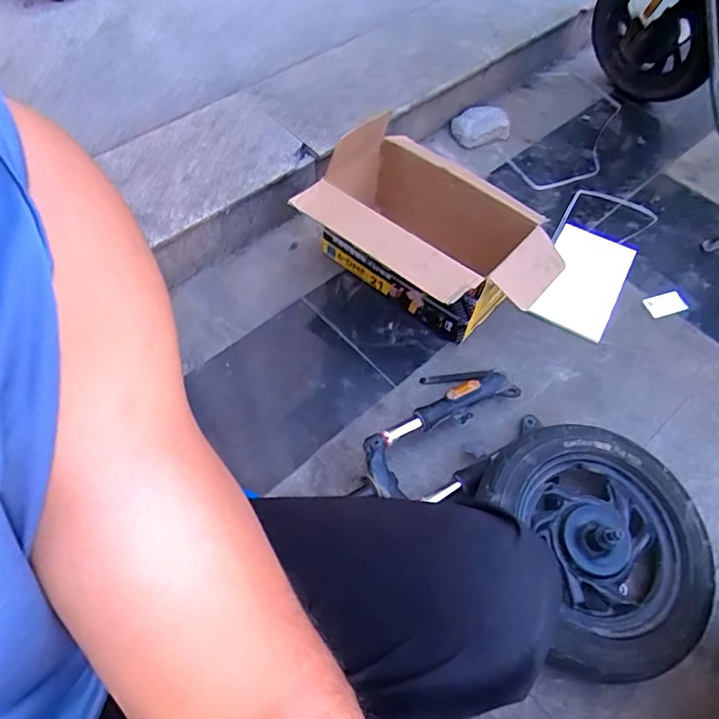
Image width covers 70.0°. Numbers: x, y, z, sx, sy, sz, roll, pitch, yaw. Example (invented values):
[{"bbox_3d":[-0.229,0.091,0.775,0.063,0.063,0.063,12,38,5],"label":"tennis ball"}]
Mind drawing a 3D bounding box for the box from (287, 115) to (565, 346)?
[{"bbox_3d":[0.113,-0.248,1.086,0.552,0.241,0.351,36,64,17],"label":"box"}]

